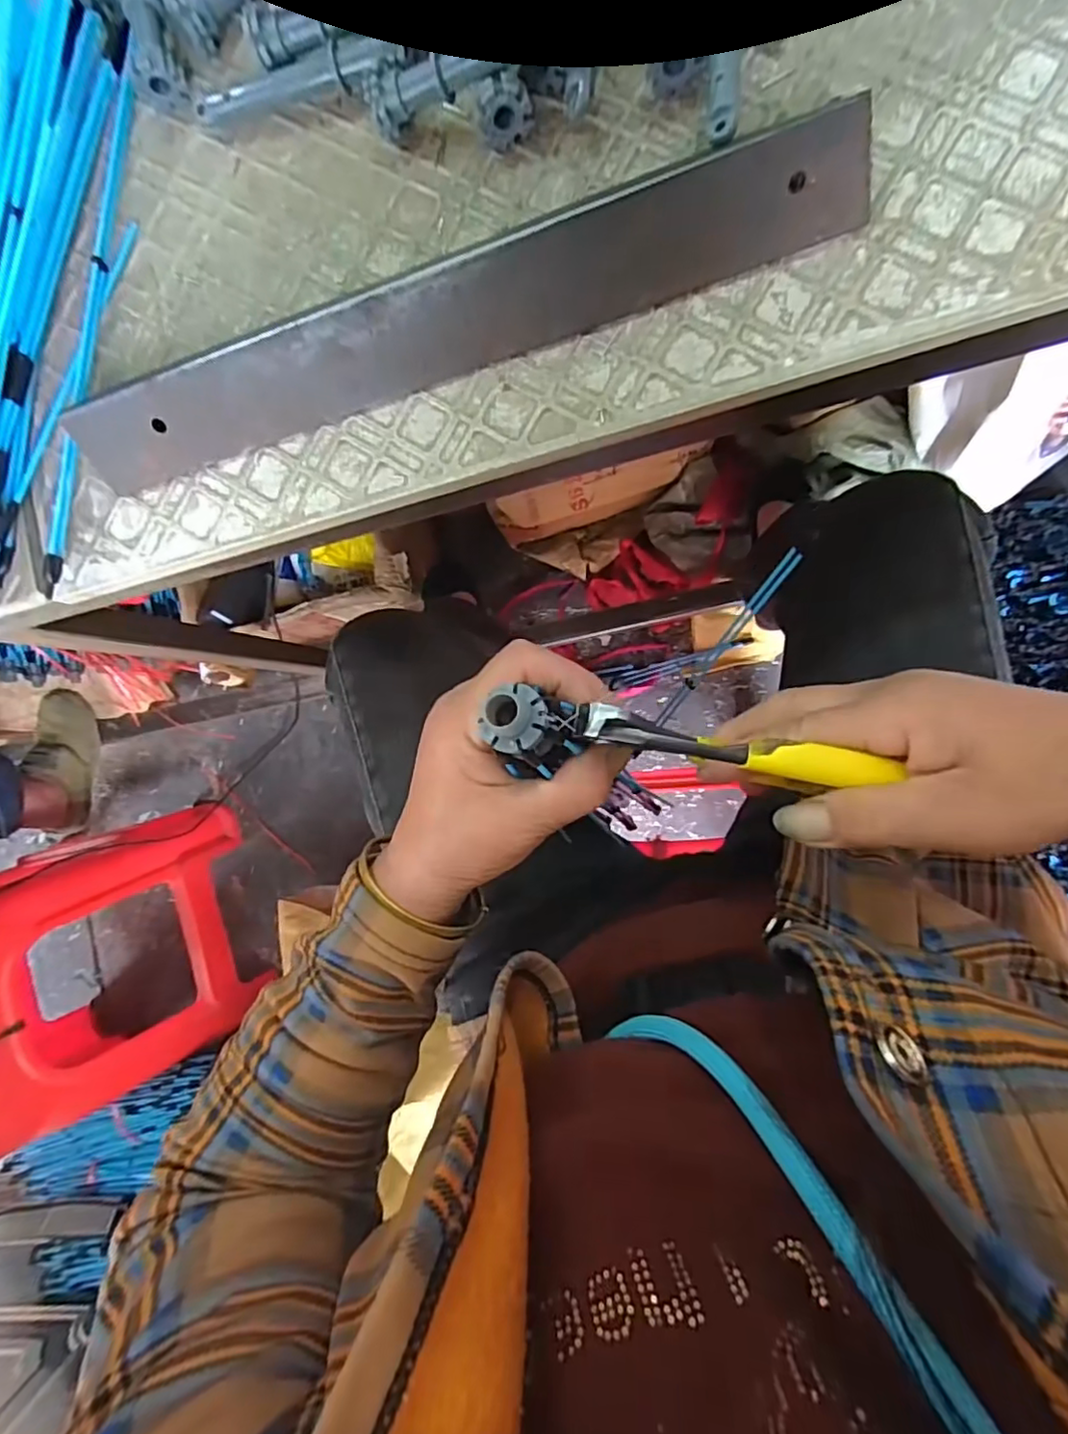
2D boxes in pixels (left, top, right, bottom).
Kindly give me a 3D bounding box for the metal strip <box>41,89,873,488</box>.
[{"bbox_3d":[-0.038,-0.149,0.231,0.305,0.037,0.005,-14,44,10],"label":"metal strip"}]

